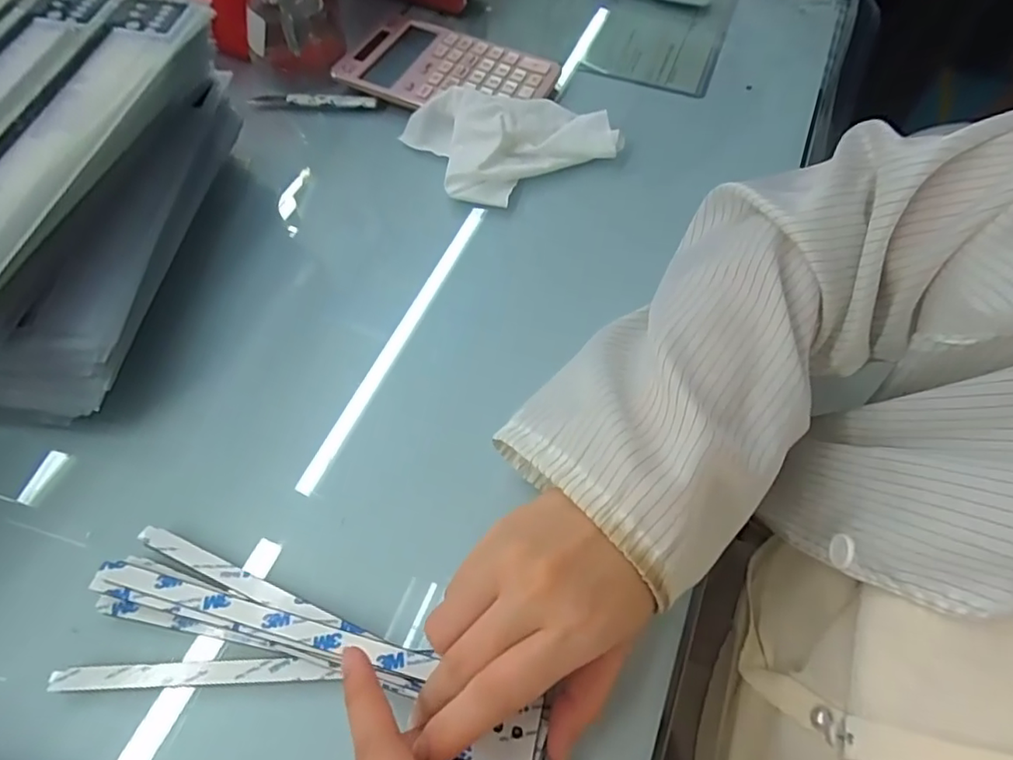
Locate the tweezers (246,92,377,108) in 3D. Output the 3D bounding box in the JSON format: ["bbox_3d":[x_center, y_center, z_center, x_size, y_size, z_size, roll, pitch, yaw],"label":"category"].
[{"bbox_3d":[-0.166,-0.238,0.474,0.109,0.014,0.010,7,60,3],"label":"tweezers"}]

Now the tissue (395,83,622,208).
[{"bbox_3d":[0.002,-0.198,0.439,0.136,0.028,0.117,-29,64,-16],"label":"tissue"}]

